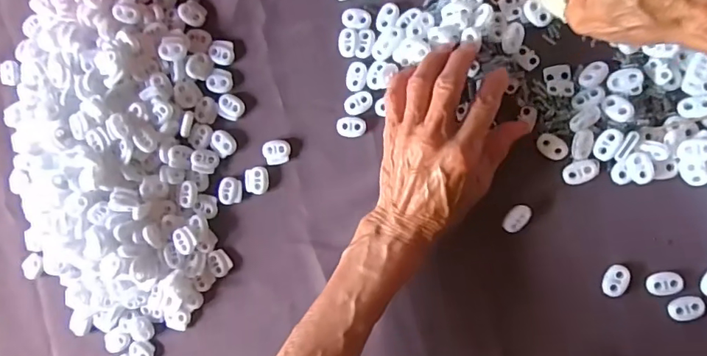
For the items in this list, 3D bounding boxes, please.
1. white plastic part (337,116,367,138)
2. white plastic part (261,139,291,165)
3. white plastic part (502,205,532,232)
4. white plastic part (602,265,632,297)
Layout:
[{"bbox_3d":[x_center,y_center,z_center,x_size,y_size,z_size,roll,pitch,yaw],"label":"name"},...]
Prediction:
[{"bbox_3d":[-0.002,-0.040,0.385,0.023,0.004,0.016,1,92,11],"label":"white plastic part"},{"bbox_3d":[-0.063,-0.021,0.400,0.023,0.006,0.020,-5,91,11],"label":"white plastic part"},{"bbox_3d":[0.120,0.030,0.361,0.015,0.004,0.023,37,98,8],"label":"white plastic part"},{"bbox_3d":[0.188,0.074,0.354,0.016,0.004,0.023,23,96,9],"label":"white plastic part"}]

